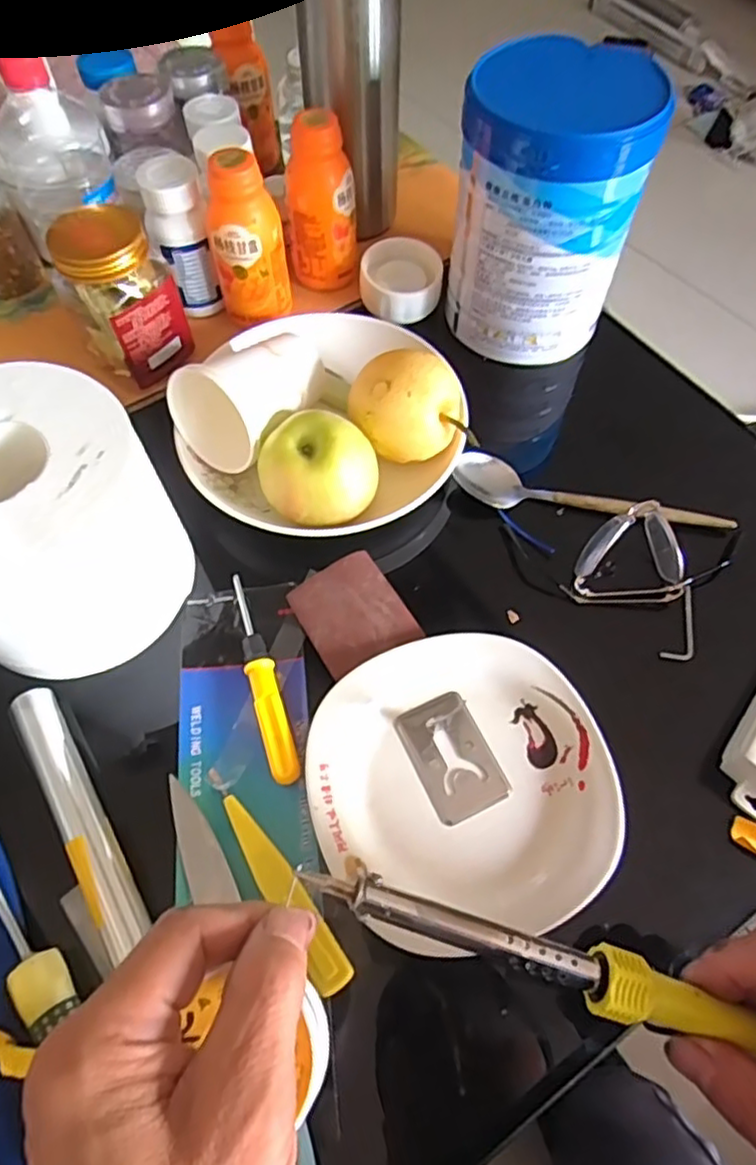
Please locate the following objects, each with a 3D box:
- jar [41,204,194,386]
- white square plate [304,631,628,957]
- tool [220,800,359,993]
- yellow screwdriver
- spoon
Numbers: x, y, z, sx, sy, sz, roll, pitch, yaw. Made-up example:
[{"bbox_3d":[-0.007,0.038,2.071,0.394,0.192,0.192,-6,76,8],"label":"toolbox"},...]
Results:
[{"bbox_3d":[-0.188,-0.211,0.471,0.073,0.094,0.080,0,62,0],"label":"jar"},{"bbox_3d":[0.045,0.107,0.358,0.158,0.023,0.156,-14,63,-7],"label":"white square plate"},{"bbox_3d":[-0.050,0.158,0.335,0.019,0.009,0.110,-32,67,-16],"label":"tool"},{"bbox_3d":[-0.071,0.058,0.392,0.017,0.019,0.133,-17,63,-9],"label":"yellow screwdriver"},{"bbox_3d":[0.149,-0.064,0.451,0.190,0.032,0.036,8,62,4],"label":"spoon"}]

